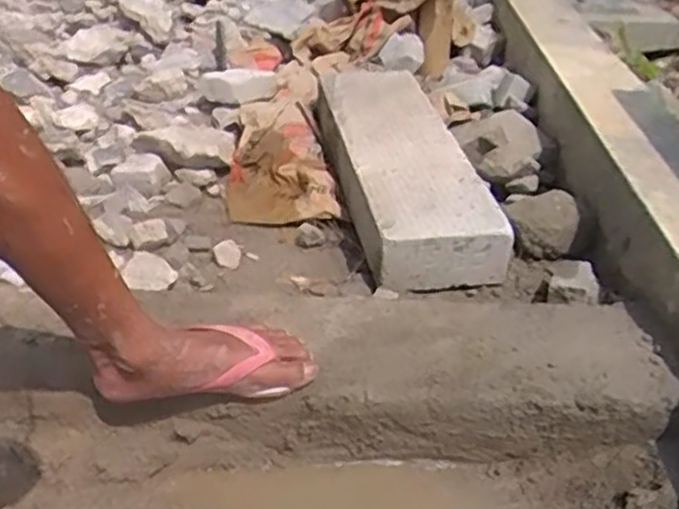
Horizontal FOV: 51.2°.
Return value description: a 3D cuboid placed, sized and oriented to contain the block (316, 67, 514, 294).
[{"bbox_3d":[0.098,-0.187,1.273,0.208,0.101,0.629,-4,34,-10],"label":"block"}]

